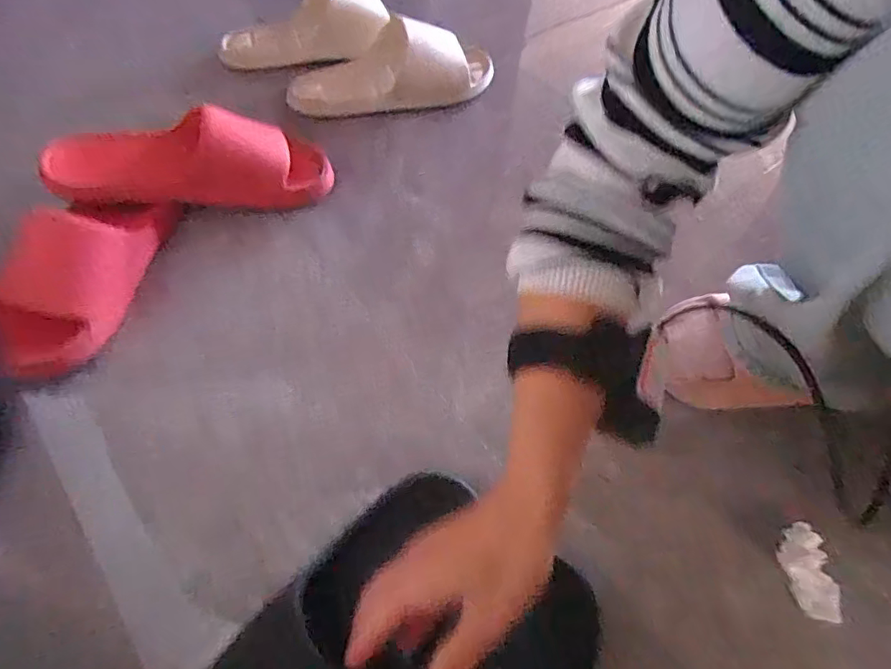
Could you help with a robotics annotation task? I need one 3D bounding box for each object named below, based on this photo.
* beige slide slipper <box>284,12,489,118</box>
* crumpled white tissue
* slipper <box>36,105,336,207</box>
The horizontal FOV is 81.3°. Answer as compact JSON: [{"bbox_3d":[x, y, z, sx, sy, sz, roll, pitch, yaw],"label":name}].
[{"bbox_3d":[-0.068,-0.355,0.680,0.274,0.067,0.112,-15,60,-12],"label":"beige slide slipper"},{"bbox_3d":[0.273,0.176,0.387,0.029,0.022,0.065,-1,59,-4],"label":"crumpled white tissue"},{"bbox_3d":[-0.262,-0.180,0.549,0.263,0.074,0.085,-10,59,-9],"label":"slipper"}]

